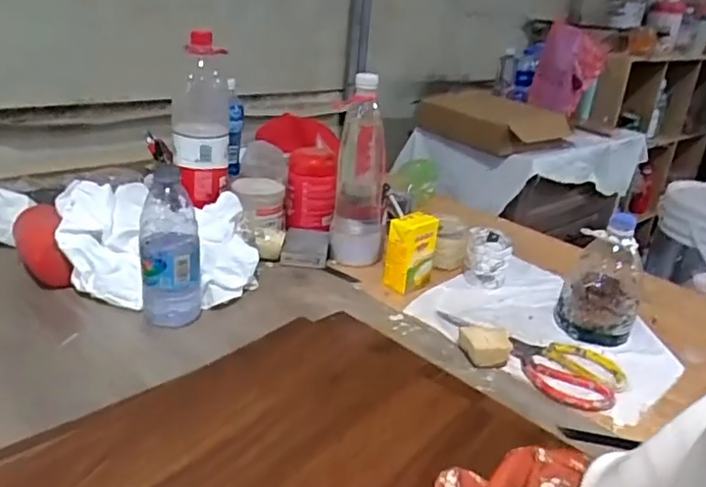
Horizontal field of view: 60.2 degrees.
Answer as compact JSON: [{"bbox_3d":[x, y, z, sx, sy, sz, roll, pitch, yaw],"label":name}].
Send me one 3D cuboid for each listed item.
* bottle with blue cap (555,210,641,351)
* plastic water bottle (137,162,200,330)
[{"bbox_3d":[0.337,0.045,0.811,0.096,0.157,0.103,14,26,20],"label":"bottle with blue cap"},{"bbox_3d":[-0.218,0.005,0.727,0.067,0.188,0.058,-4,27,-25],"label":"plastic water bottle"}]

